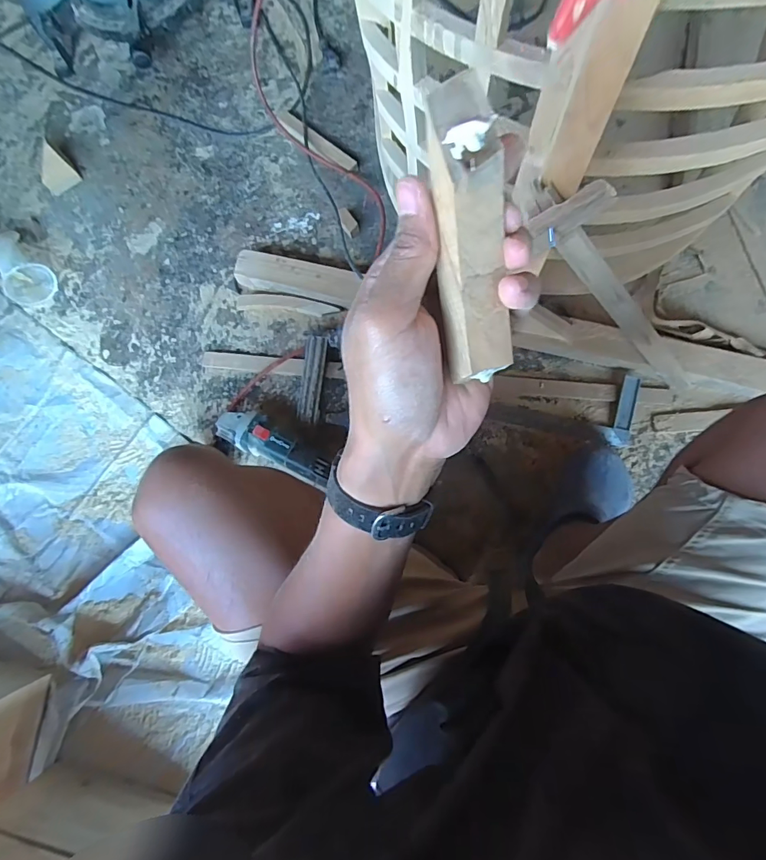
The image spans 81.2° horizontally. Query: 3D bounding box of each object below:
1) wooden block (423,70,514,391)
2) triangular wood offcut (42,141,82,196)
[{"bbox_3d":[0.037,-0.079,0.187,0.027,0.017,0.115,-9,110,1],"label":"wooden block"},{"bbox_3d":[-0.663,-0.521,0.905,0.053,0.057,0.073,43,86,7],"label":"triangular wood offcut"}]

